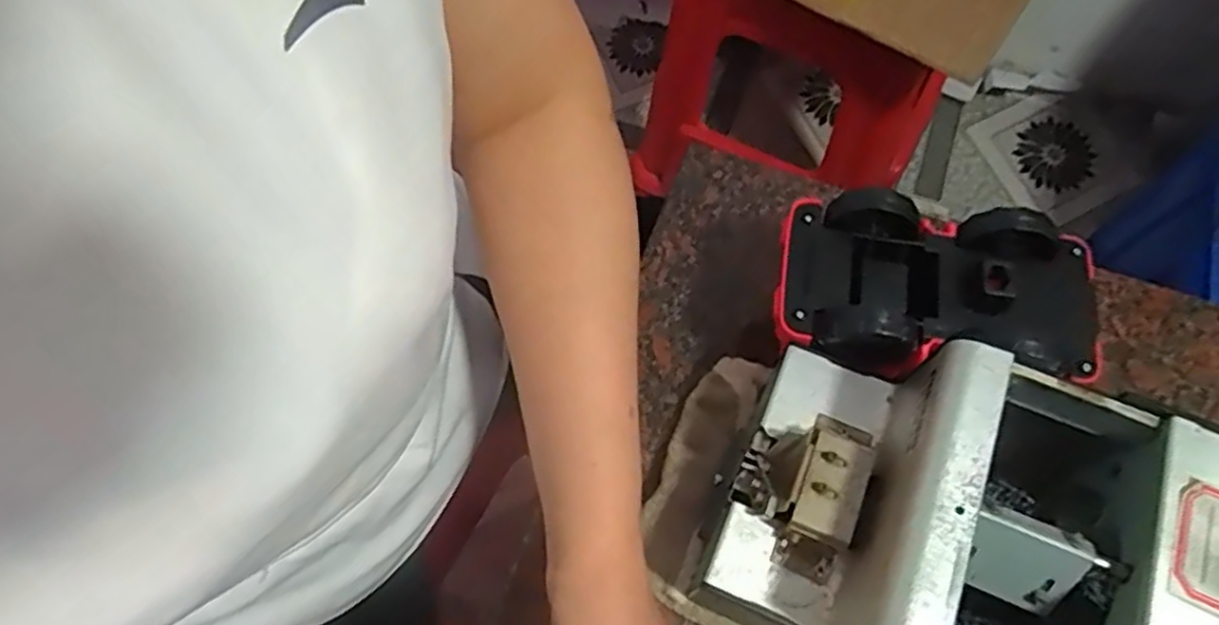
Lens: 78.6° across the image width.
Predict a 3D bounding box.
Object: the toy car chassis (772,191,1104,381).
[{"bbox_3d":[0.158,-0.011,0.362,0.143,0.032,0.086,11,66,5],"label":"toy car chassis"}]

